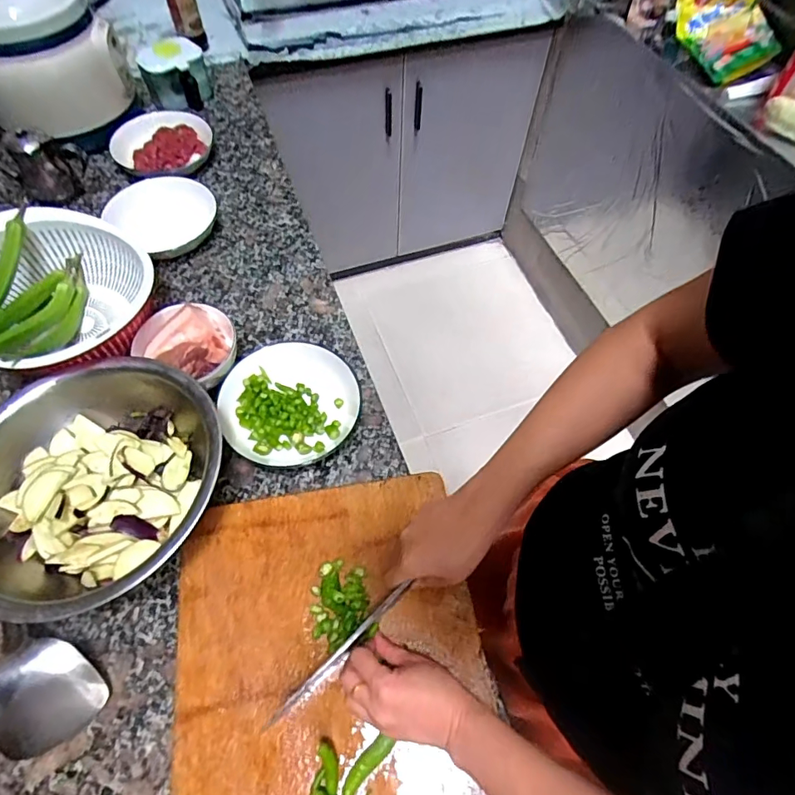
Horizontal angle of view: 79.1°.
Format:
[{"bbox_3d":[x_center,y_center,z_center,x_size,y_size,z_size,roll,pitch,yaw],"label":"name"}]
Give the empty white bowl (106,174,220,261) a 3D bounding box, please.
[{"bbox_3d":[-0.368,-0.295,0.774,0.148,0.053,0.148,0,60,-1],"label":"empty white bowl"}]

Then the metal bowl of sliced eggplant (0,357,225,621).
[{"bbox_3d":[-0.319,0.089,0.515,0.249,0.068,0.263,0,60,-1],"label":"metal bowl of sliced eggplant"}]

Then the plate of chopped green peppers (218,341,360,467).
[{"bbox_3d":[-0.139,0.005,0.615,0.168,0.037,0.160,0,60,-1],"label":"plate of chopped green peppers"}]

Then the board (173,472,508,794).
[{"bbox_3d":[-0.060,0.266,0.464,0.292,0.018,0.364,-9,61,-6],"label":"board"}]

